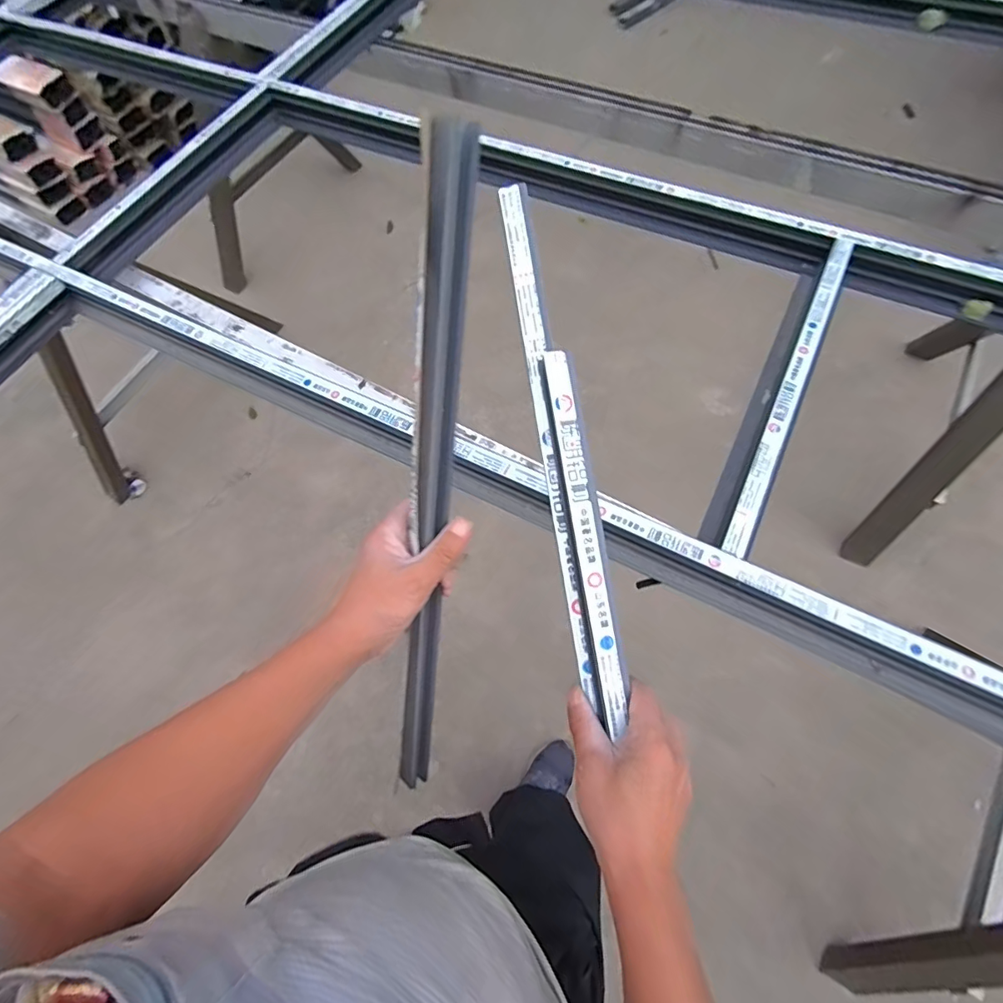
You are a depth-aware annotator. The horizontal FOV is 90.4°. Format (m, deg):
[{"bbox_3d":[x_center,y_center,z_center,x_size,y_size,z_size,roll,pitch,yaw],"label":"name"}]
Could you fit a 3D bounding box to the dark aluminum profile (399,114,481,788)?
[{"bbox_3d":[-0.063,0.031,0.430,0.031,0.023,0.588,9,115,5],"label":"dark aluminum profile"}]

